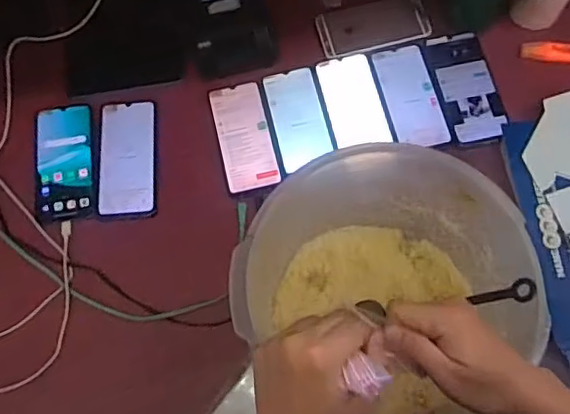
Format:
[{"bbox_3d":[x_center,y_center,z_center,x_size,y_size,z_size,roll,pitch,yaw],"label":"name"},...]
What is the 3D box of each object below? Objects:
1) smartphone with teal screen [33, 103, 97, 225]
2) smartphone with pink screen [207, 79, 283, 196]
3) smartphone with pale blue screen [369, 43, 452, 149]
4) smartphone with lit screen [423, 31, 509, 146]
[{"bbox_3d":[-0.294,-0.059,0.775,0.078,0.014,0.160,-9,69,-1],"label":"smartphone with teal screen"},{"bbox_3d":[-0.055,-0.097,0.784,0.072,0.007,0.157,-14,69,-2],"label":"smartphone with pink screen"},{"bbox_3d":[0.171,-0.154,0.797,0.076,0.004,0.161,-11,69,-2],"label":"smartphone with pale blue screen"},{"bbox_3d":[0.251,-0.166,0.792,0.076,0.014,0.164,-10,69,-1],"label":"smartphone with lit screen"}]

